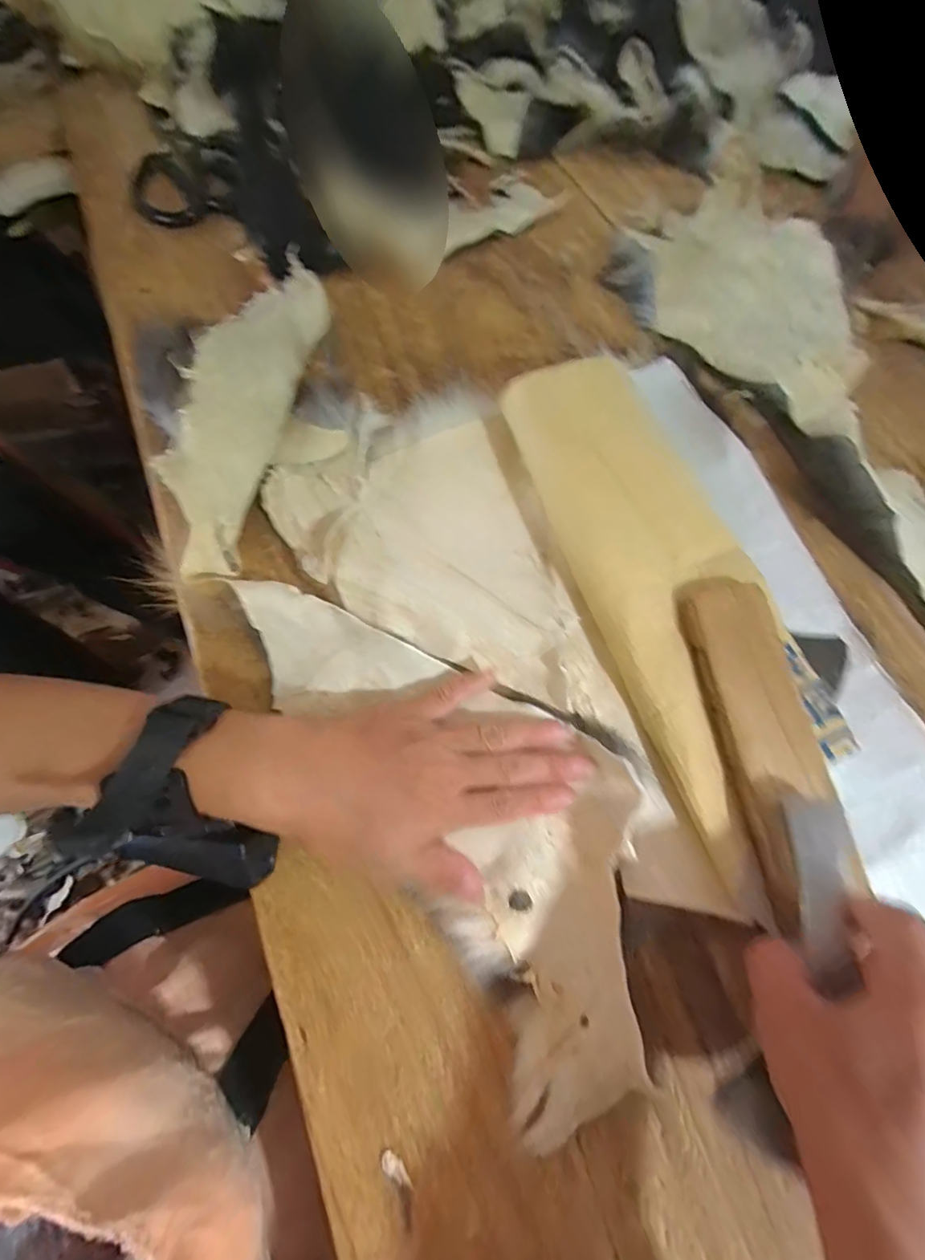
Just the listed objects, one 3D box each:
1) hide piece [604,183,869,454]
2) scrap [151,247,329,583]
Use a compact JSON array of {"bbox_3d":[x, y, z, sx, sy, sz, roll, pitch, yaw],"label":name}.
[{"bbox_3d":[0.233,-0.250,0.379,0.151,0.019,0.226,-39,77,-8],"label":"hide piece"},{"bbox_3d":[-0.146,-0.158,0.335,0.061,0.046,0.267,10,72,4],"label":"scrap"}]

